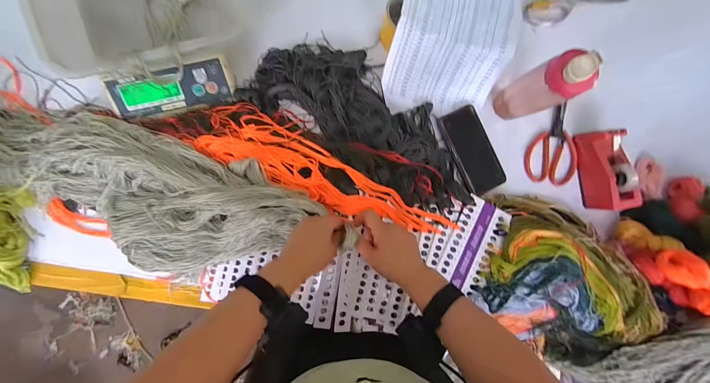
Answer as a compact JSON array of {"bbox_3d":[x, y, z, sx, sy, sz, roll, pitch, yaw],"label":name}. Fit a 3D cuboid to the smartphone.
[{"bbox_3d":[0.228,-0.080,0.593,0.076,0.019,0.164,-25,91,-4],"label":"smartphone"}]

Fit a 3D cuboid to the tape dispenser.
[{"bbox_3d":[0.478,-0.041,0.583,0.058,0.069,0.150,-10,90,-4],"label":"tape dispenser"}]

